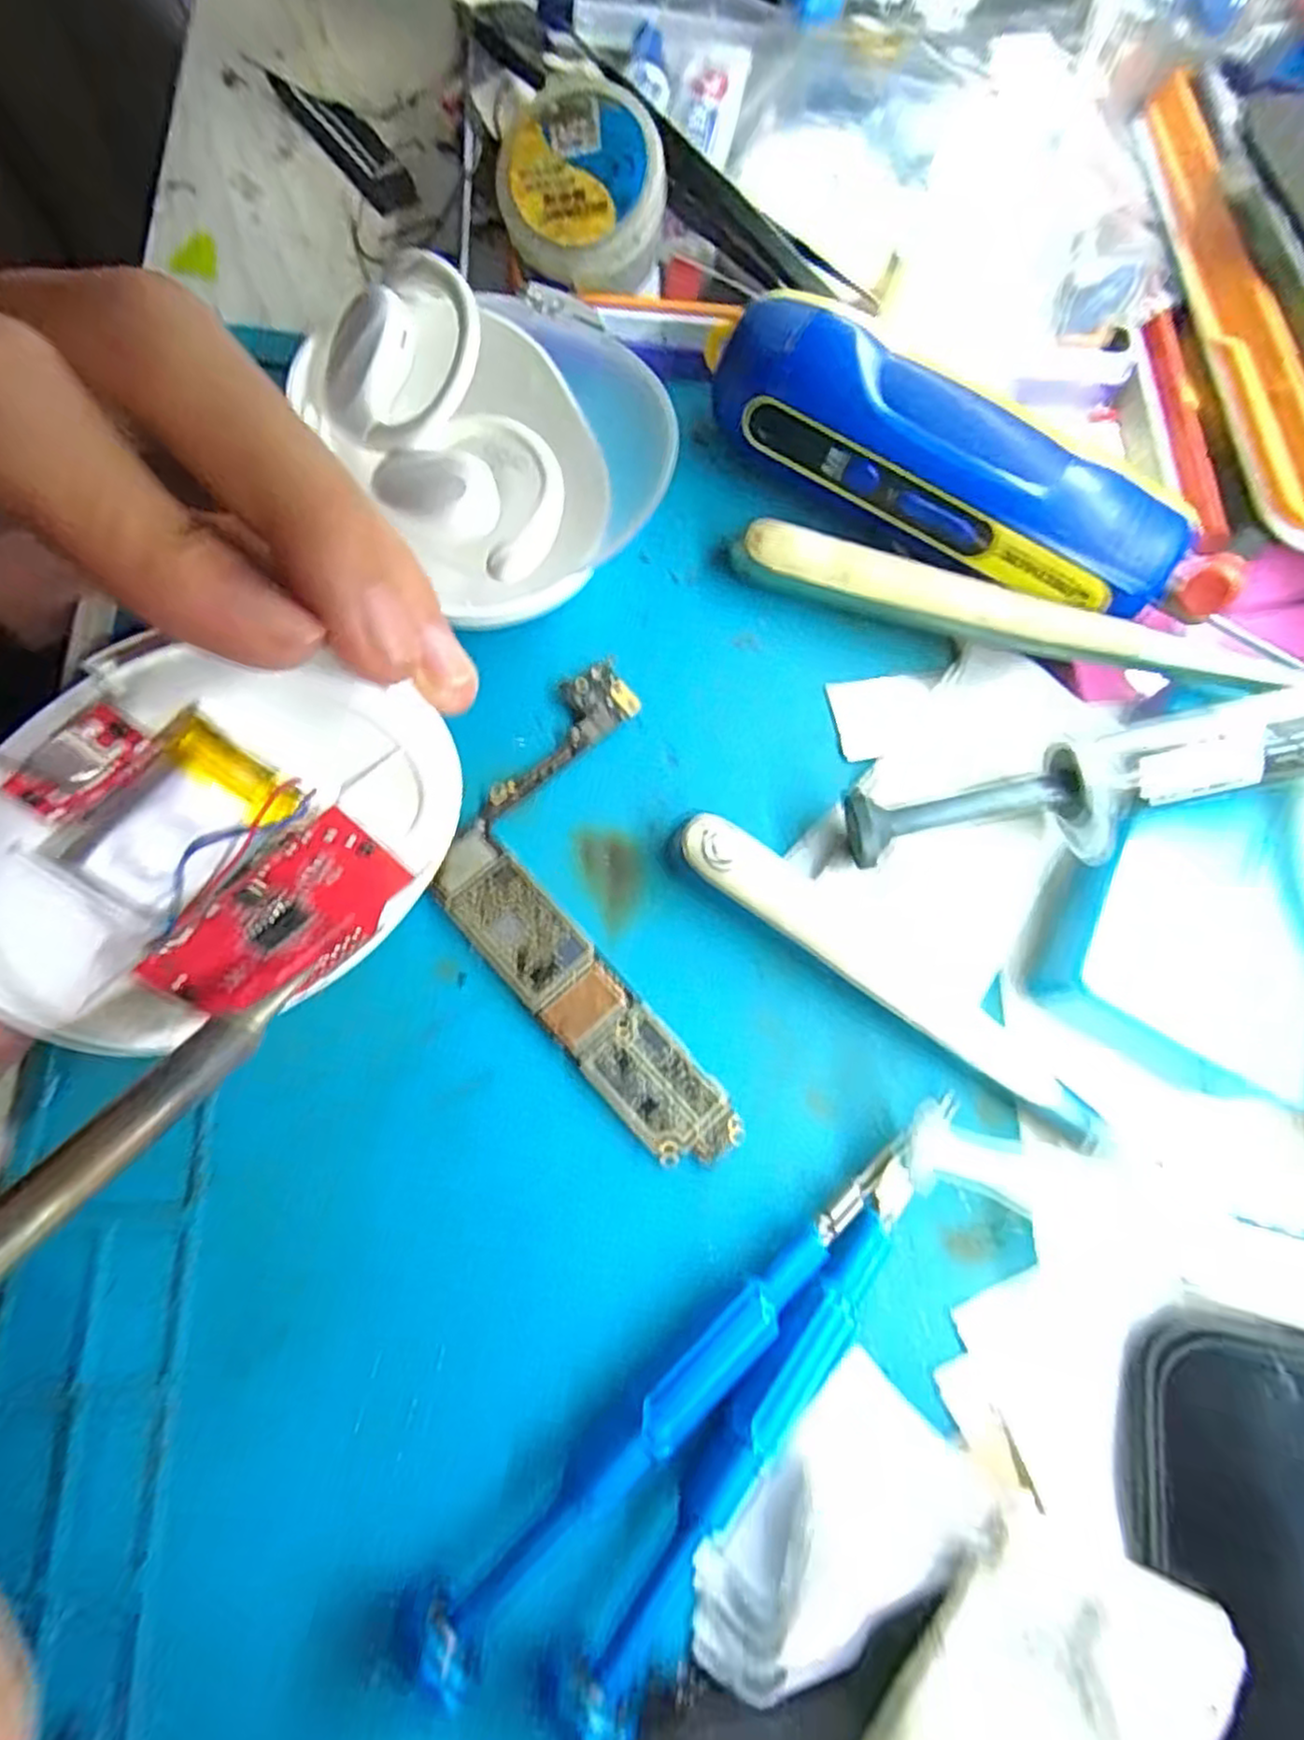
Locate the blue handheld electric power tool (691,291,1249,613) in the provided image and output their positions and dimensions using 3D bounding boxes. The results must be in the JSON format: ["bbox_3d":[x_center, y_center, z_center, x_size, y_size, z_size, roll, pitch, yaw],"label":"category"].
[{"bbox_3d":[0.070,-0.091,0.167,0.129,0.029,0.025,29,75,1],"label":"blue handheld electric power tool"}]

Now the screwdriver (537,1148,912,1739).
[{"bbox_3d":[0.017,0.100,0.131,0.014,0.009,0.108,35,75,2],"label":"screwdriver"}]

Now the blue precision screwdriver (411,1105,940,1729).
[{"bbox_3d":[0.008,0.090,0.132,0.131,0.012,0.013,-43,85,-14],"label":"blue precision screwdriver"}]

